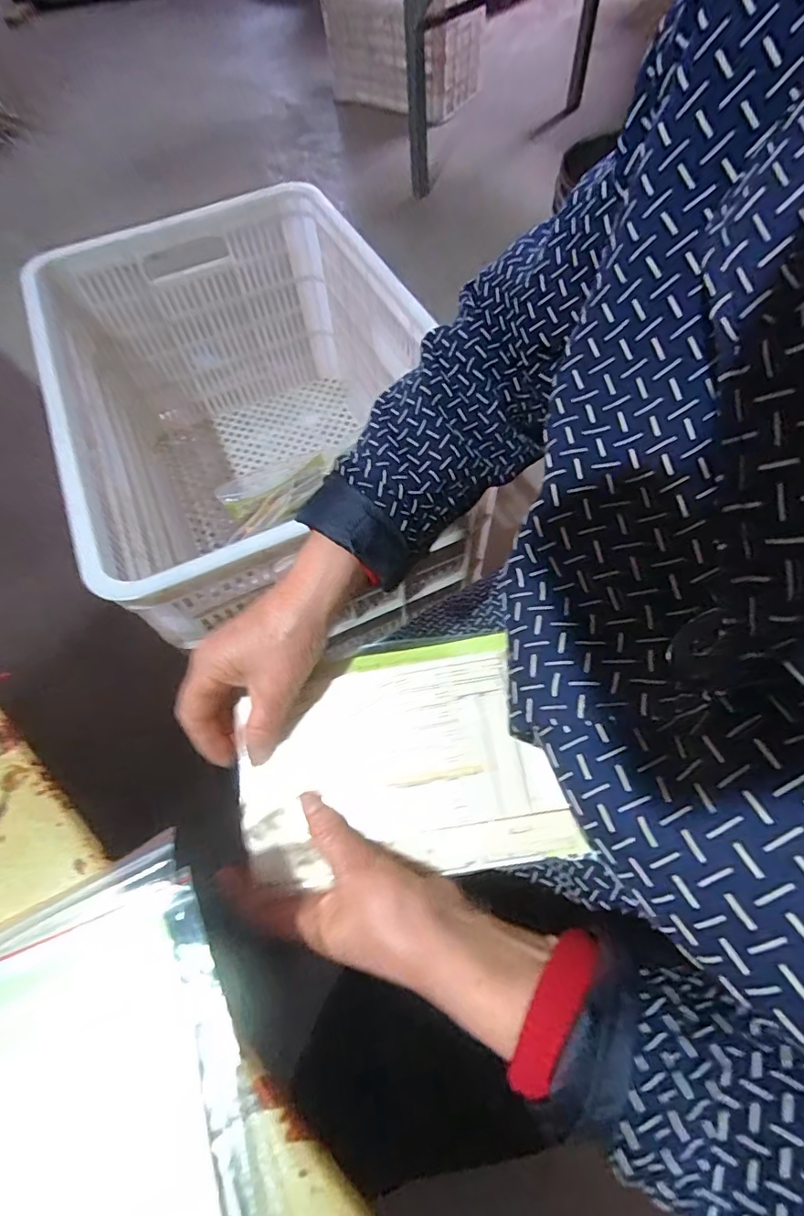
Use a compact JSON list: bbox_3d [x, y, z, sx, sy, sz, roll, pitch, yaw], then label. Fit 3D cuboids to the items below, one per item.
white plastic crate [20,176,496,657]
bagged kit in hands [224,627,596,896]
[{"bbox_3d":[-0.186,-0.237,0.721,0.424,0.321,0.584,-25,64,-10],"label":"white plastic crate"},{"bbox_3d":[-0.006,0.093,0.327,0.198,0.029,0.139,-8,63,-1],"label":"bagged kit in hands"}]

